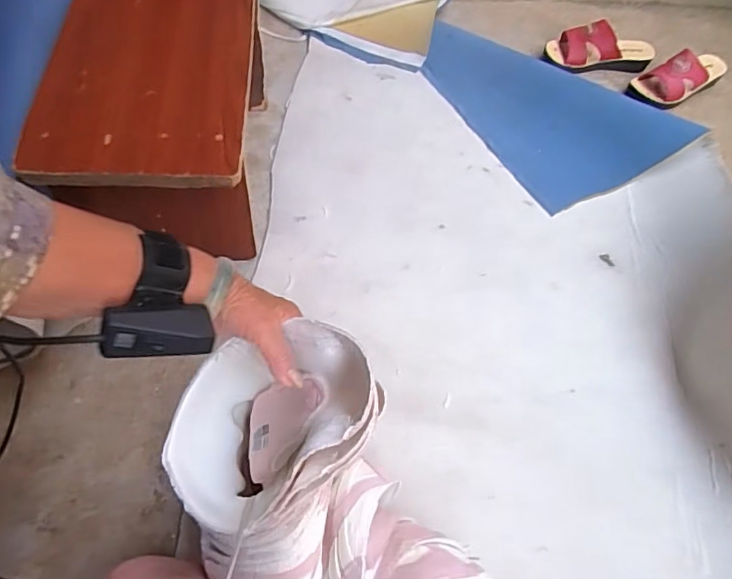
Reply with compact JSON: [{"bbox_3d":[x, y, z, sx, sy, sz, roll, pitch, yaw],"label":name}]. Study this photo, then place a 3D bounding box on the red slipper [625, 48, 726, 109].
[{"bbox_3d":[0.635,-0.433,1.076,0.207,0.083,0.085,-25,65,-15],"label":"red slipper"}]

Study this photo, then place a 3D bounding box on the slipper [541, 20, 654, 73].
[{"bbox_3d":[0.475,-0.490,1.095,0.209,0.071,0.082,-2,62,-3],"label":"slipper"}]

